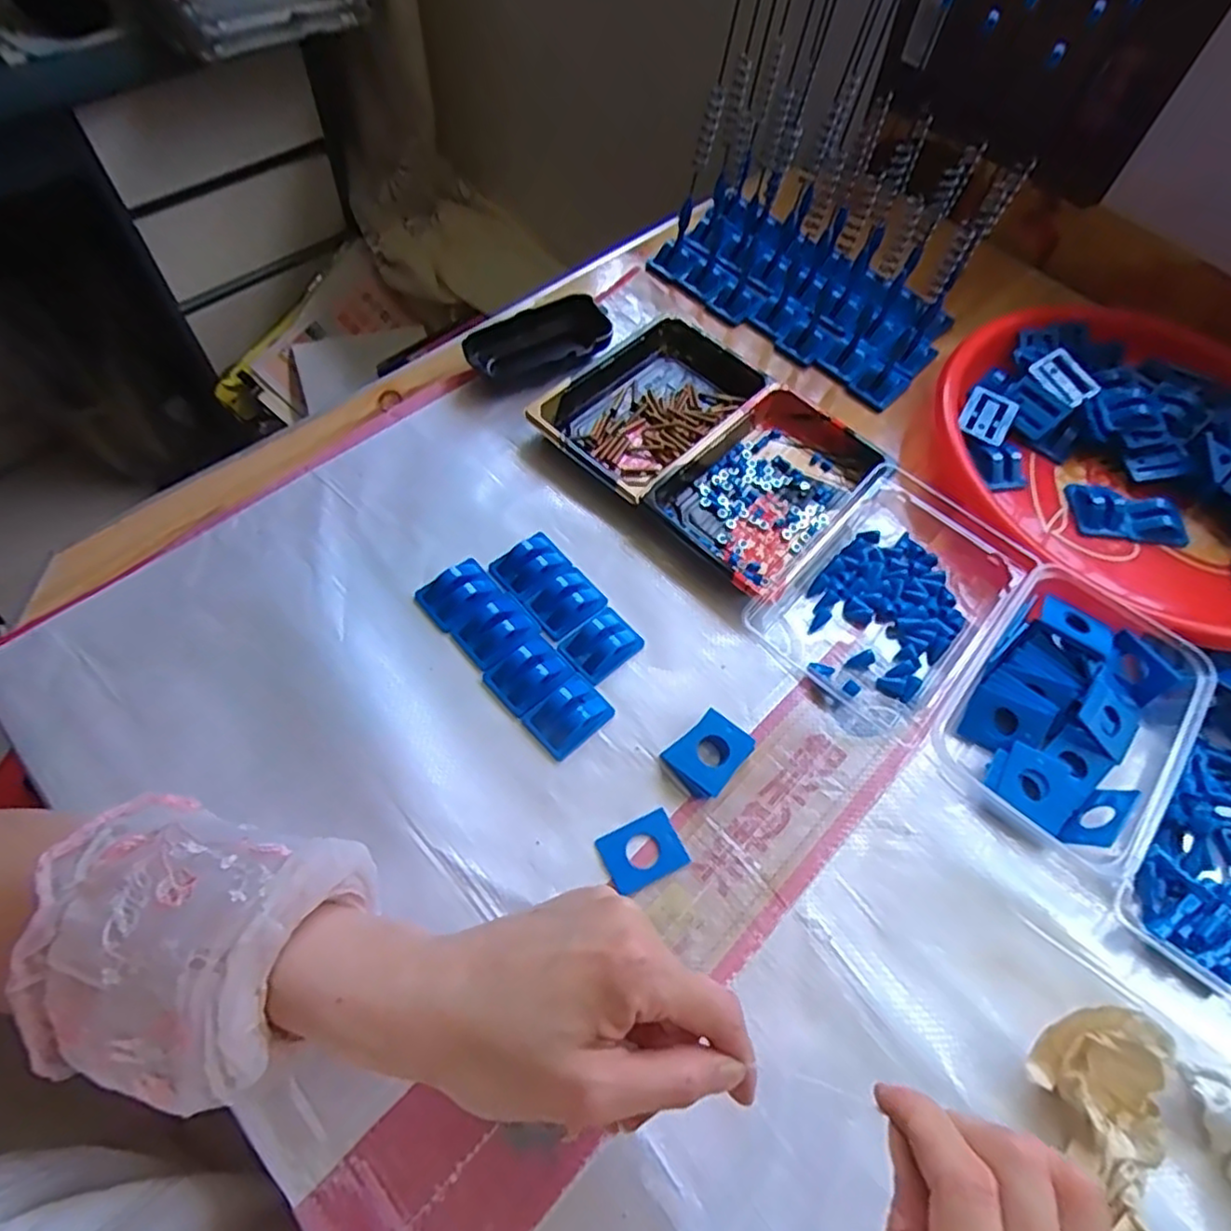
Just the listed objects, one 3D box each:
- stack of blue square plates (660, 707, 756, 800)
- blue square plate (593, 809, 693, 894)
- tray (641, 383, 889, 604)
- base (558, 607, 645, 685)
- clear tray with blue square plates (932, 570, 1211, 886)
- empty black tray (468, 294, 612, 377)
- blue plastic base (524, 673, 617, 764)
[{"bbox_3d":[0.053,0.077,0.382,0.044,0.012,0.036,-38,70,-21],"label":"stack of blue square plates"},{"bbox_3d":[0.014,0.124,0.358,0.041,0.004,0.032,-22,65,-15],"label":"blue square plate"},{"bbox_3d":[0.106,-0.090,0.464,0.100,0.024,0.166,40,66,17],"label":"tray"},{"bbox_3d":[-0.008,0.016,0.405,0.044,0.015,0.033,-37,70,-21],"label":"base"},{"bbox_3d":[0.264,0.052,0.392,0.111,0.032,0.150,36,65,15],"label":"clear tray with blue square plates"},{"bbox_3d":[-0.058,-0.206,0.514,0.108,0.023,0.050,-22,65,-15],"label":"empty black tray"},{"bbox_3d":[-0.026,0.055,0.386,0.044,0.017,0.034,-39,71,-22],"label":"blue plastic base"}]

